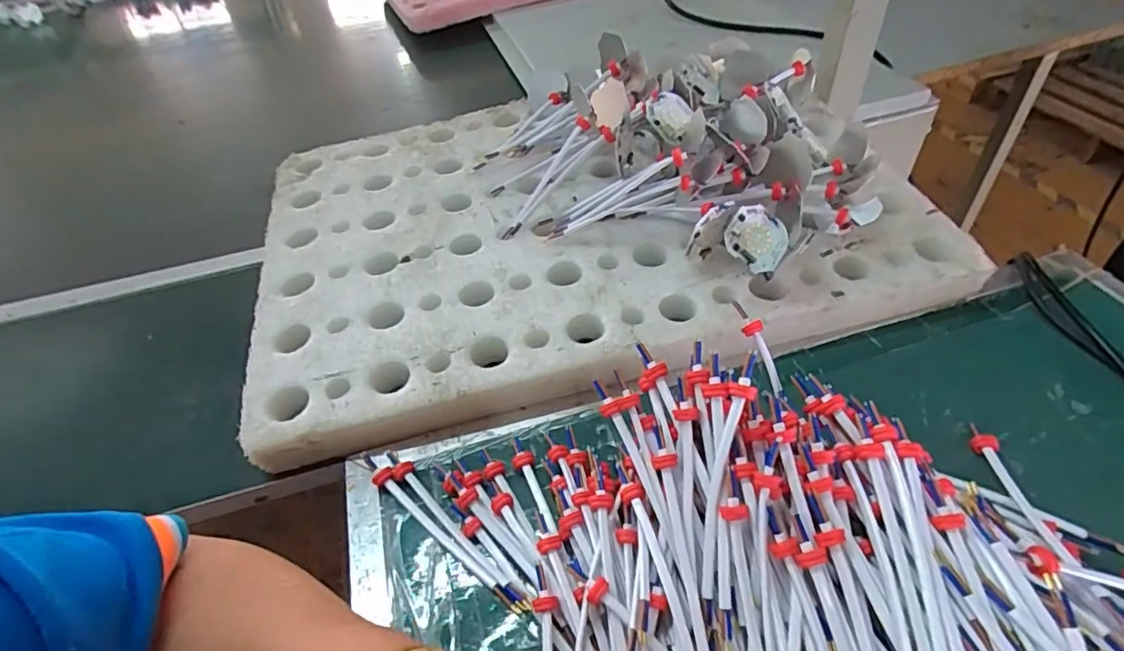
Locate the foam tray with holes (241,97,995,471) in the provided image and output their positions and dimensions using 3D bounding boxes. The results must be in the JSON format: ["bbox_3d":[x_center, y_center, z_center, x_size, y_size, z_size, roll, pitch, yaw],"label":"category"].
[{"bbox_3d":[0.013,-0.100,0.517,0.549,0.038,0.370,-14,49,-7],"label":"foam tray with holes"}]

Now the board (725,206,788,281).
[{"bbox_3d":[0.144,-0.064,0.420,0.047,0.007,0.045,37,73,-13],"label":"board"}]

